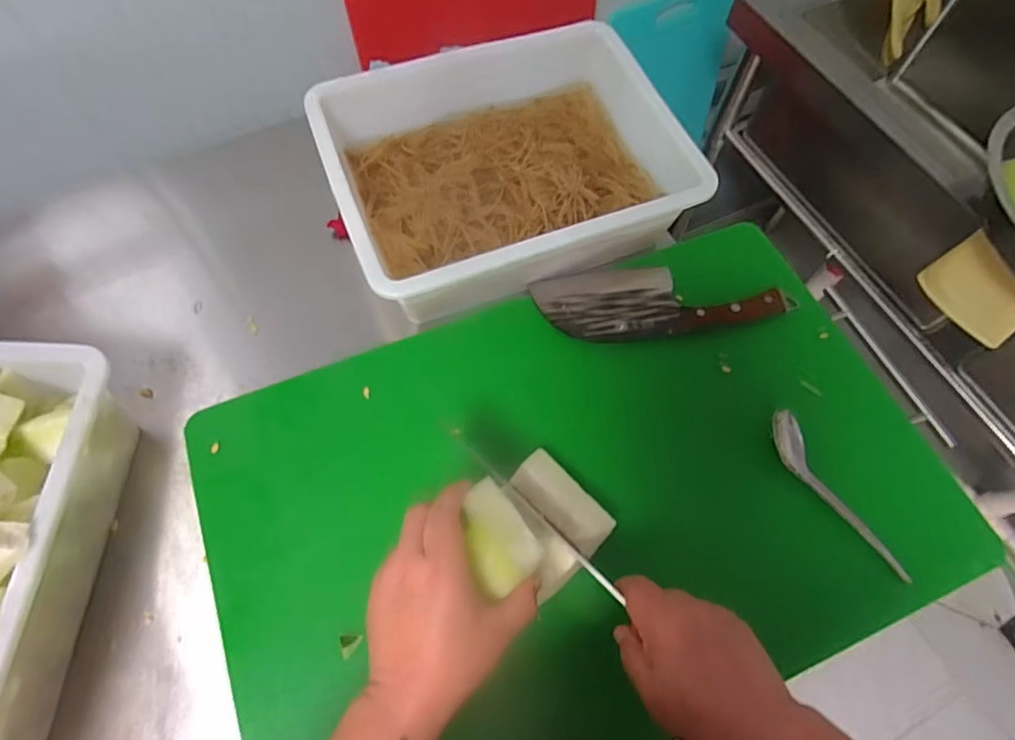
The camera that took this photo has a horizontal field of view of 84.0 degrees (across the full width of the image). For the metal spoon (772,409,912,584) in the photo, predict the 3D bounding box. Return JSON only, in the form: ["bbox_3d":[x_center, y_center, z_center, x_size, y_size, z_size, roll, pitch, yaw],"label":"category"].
[{"bbox_3d":[0.288,0.112,0.501,0.030,0.027,0.166,-25,67,-13],"label":"metal spoon"}]

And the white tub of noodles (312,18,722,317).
[{"bbox_3d":[-0.003,-0.213,0.610,0.354,0.104,0.272,-20,66,-11],"label":"white tub of noodles"}]

